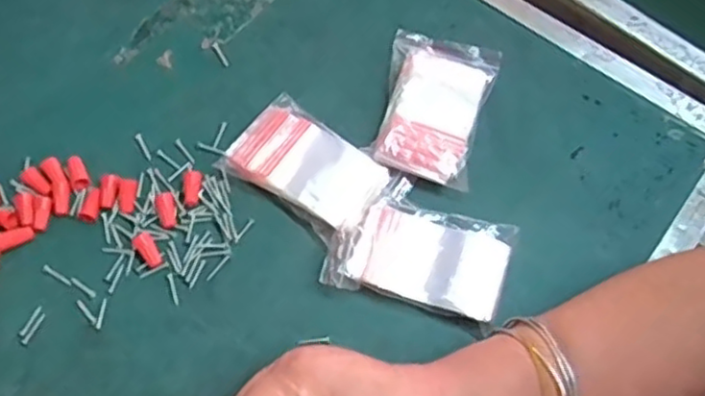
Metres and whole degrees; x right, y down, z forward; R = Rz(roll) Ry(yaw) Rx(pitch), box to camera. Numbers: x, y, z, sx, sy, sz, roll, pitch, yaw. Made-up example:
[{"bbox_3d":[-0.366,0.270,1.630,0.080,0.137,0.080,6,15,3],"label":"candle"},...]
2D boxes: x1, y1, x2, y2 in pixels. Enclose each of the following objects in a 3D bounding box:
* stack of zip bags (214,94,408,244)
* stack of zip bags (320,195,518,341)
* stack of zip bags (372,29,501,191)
[{"bbox_3d":[-0.028,-0.020,0.446,0.109,0.018,0.066,36,72,14],"label":"stack of zip bags"},{"bbox_3d":[0.042,0.036,0.420,0.106,0.020,0.068,17,68,7],"label":"stack of zip bags"},{"bbox_3d":[0.057,-0.065,0.462,0.071,0.024,0.114,11,68,5],"label":"stack of zip bags"}]

